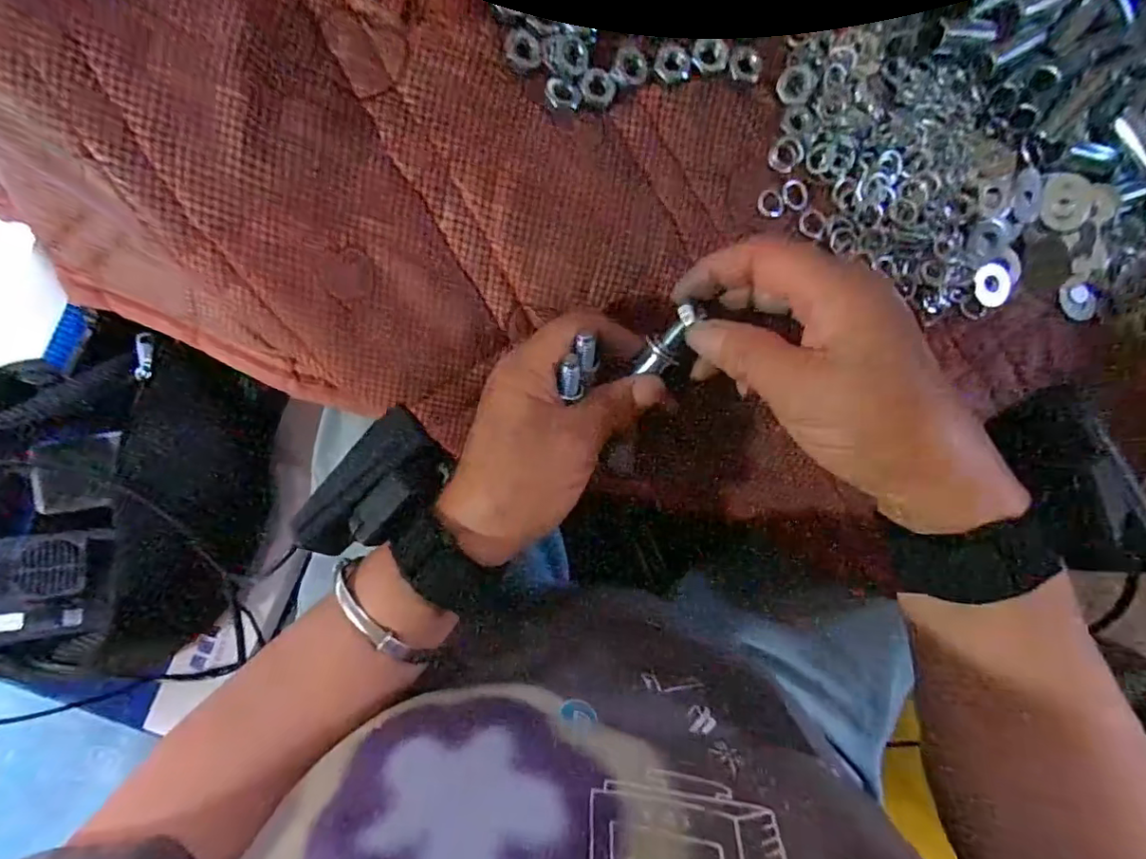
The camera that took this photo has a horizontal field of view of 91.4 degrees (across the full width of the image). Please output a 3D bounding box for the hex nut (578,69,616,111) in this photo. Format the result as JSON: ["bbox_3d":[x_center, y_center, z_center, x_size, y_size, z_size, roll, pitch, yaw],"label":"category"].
[{"bbox_3d":[0.011,-0.157,0.257,0.016,0.004,0.017,17,88,-6],"label":"hex nut"}]

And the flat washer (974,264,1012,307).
[{"bbox_3d":[0.215,-0.074,0.286,0.018,0.004,0.023,-43,94,-5],"label":"flat washer"}]

